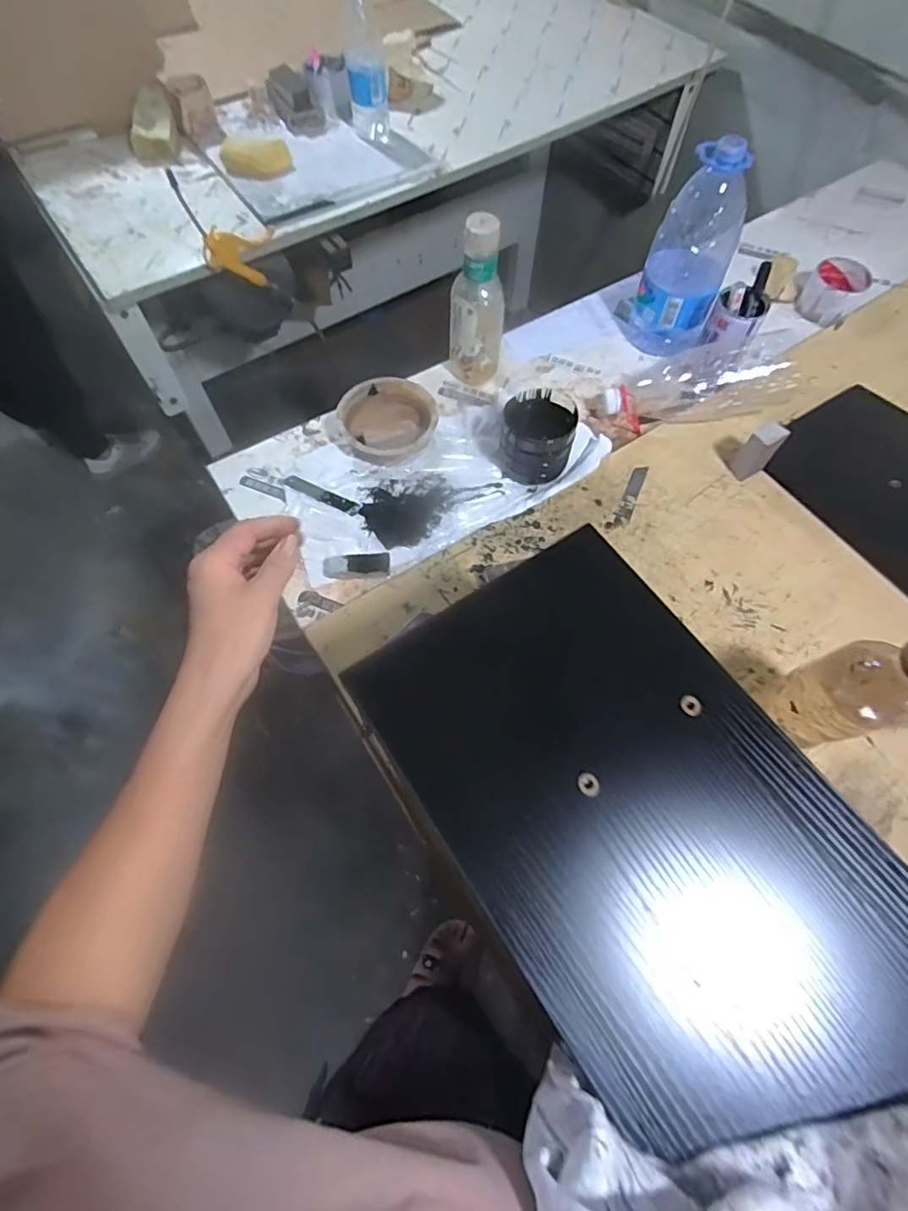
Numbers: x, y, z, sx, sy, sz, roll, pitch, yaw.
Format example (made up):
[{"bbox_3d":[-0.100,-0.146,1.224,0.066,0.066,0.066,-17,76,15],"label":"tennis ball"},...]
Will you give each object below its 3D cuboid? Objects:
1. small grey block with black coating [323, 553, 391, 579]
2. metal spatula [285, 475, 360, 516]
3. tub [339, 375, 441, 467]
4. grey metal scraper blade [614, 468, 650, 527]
[{"bbox_3d":[-0.112,-0.045,0.635,0.076,0.015,0.029,-4,64,-2],"label":"small grey block with black coating"},{"bbox_3d":[-0.164,-0.138,0.692,0.099,0.006,0.019,24,67,11],"label":"metal spatula"},{"bbox_3d":[-0.083,-0.243,0.723,0.121,0.029,0.127,0,64,0],"label":"tub"},{"bbox_3d":[0.221,-0.137,0.692,0.018,0.004,0.098,23,66,10],"label":"grey metal scraper blade"}]

